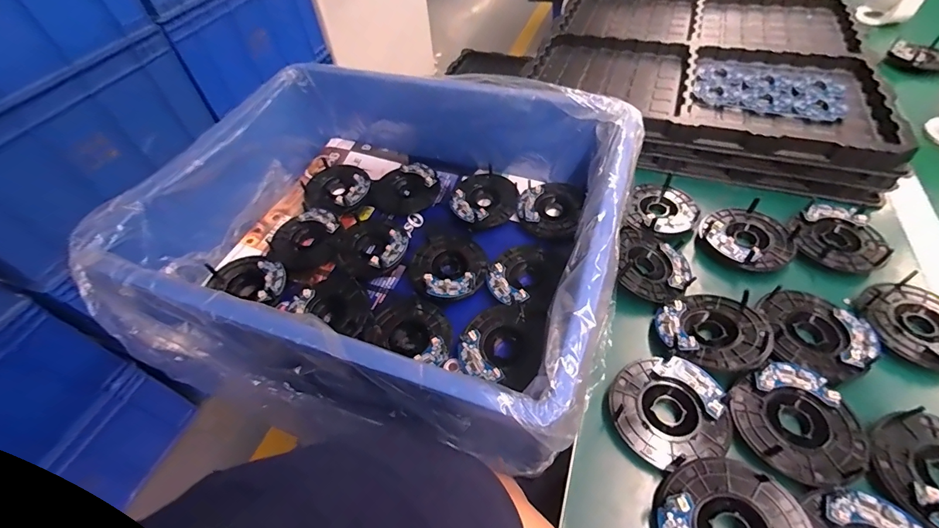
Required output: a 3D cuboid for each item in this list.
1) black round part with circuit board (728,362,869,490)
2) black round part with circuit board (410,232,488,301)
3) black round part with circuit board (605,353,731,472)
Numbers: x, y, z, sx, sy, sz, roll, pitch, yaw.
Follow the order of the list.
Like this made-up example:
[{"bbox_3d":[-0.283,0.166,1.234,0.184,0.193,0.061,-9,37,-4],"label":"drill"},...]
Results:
[{"bbox_3d":[0.289,0.141,0.353,0.088,0.021,0.096,-3,50,4],"label":"black round part with circuit board"},{"bbox_3d":[-0.028,-0.002,0.522,0.095,0.013,0.105,-9,50,-1],"label":"black round part with circuit board"},{"bbox_3d":[0.184,0.131,0.369,0.096,0.016,0.092,-3,50,4],"label":"black round part with circuit board"}]

